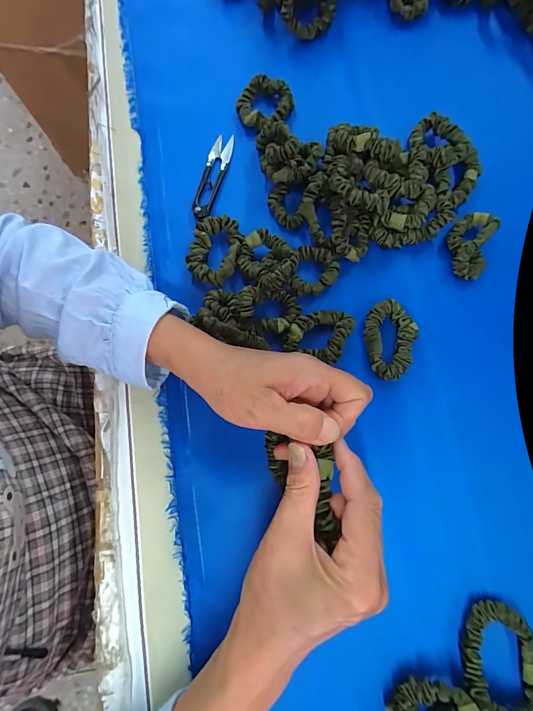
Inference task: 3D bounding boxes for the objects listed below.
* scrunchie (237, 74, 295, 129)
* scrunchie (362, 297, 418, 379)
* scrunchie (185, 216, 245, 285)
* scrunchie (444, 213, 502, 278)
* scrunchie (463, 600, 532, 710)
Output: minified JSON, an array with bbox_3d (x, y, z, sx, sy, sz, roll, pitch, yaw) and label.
[{"bbox_3d":[-0.001,-0.274,0.368,0.057,0.012,0.055,14,79,2],"label":"scrunchie"},{"bbox_3d":[0.116,-0.014,0.316,0.042,0.016,0.071,-7,79,-3],"label":"scrunchie"},{"bbox_3d":[-0.050,-0.102,0.326,0.045,0.015,0.068,17,79,2],"label":"scrunchie"},{"bbox_3d":[0.194,-0.108,0.327,0.039,0.018,0.065,19,79,2],"label":"scrunchie"},{"bbox_3d":[0.178,0.229,0.253,0.051,0.017,0.075,5,79,0],"label":"scrunchie"}]

